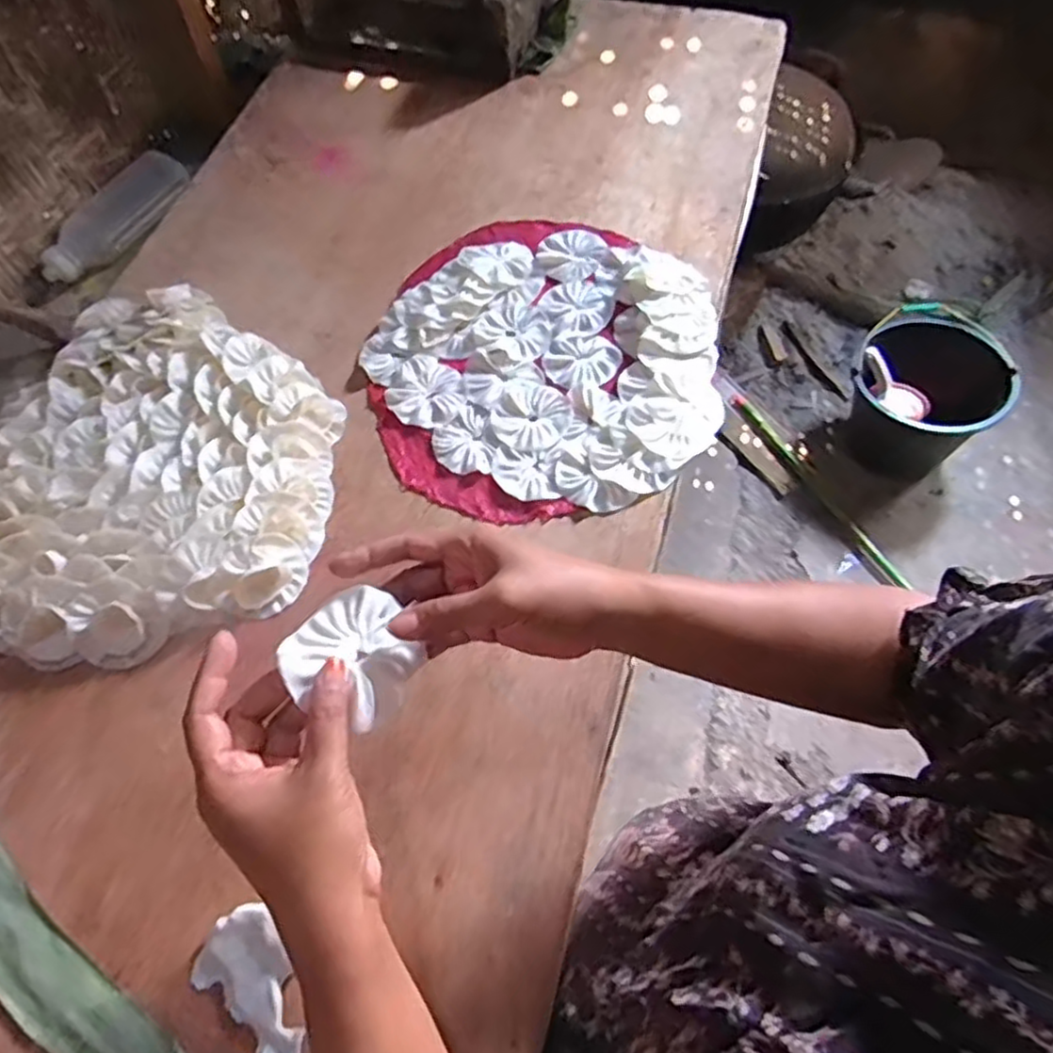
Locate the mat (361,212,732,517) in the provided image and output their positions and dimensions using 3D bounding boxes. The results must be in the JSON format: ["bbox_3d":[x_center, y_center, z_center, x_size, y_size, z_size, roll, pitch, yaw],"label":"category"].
[{"bbox_3d":[0.014,-0.172,0.699,0.334,0.025,0.348,-2,62,3],"label":"mat"}]

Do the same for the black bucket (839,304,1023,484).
[{"bbox_3d":[0.885,-0.287,1.600,0.301,0.251,0.306,-1,63,2],"label":"black bucket"}]

